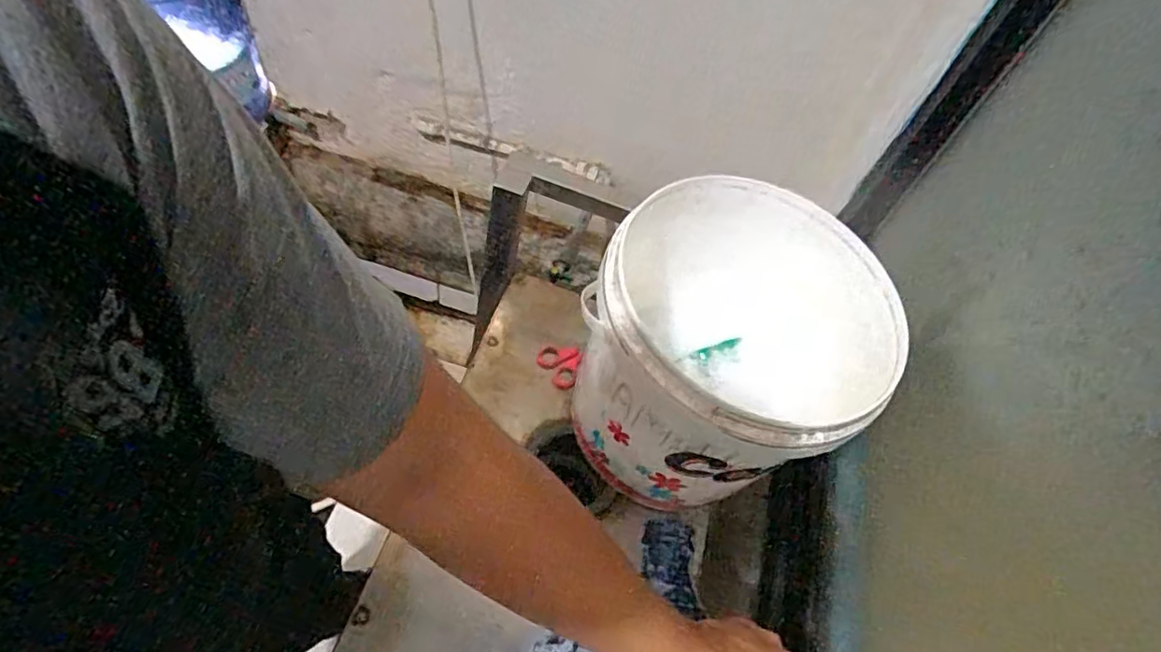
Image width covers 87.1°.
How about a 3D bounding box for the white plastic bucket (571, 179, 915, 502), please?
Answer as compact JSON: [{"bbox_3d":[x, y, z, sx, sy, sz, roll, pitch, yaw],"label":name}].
[{"bbox_3d":[0.166,0.031,0.711,0.312,0.291,0.304,2,55,-3],"label":"white plastic bucket"}]

